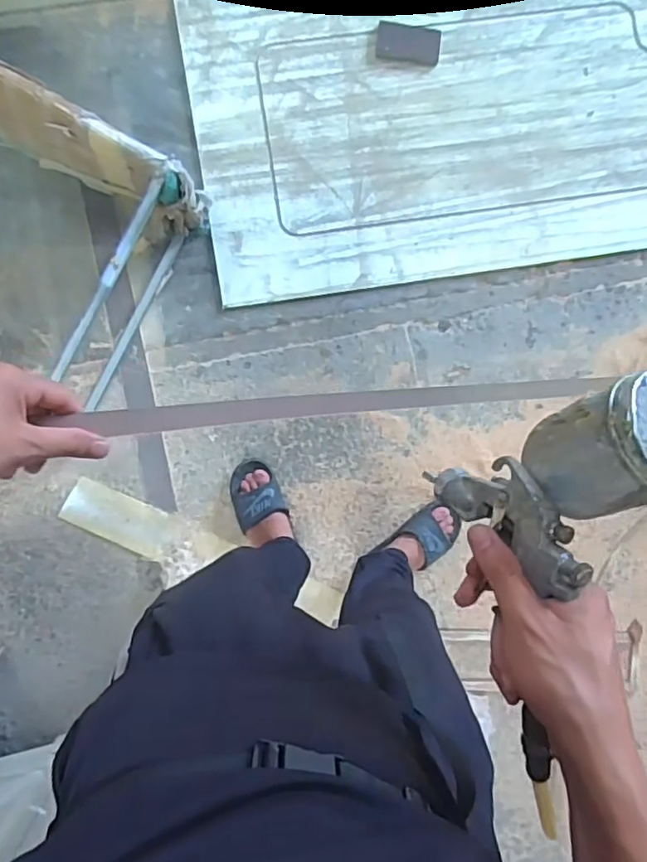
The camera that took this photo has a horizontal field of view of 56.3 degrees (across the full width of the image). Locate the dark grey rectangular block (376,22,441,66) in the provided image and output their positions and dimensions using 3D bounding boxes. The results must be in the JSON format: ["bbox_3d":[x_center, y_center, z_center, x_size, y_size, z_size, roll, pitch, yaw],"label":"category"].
[{"bbox_3d":[0.186,-0.848,1.314,0.137,0.009,0.077,10,92,-4],"label":"dark grey rectangular block"}]

